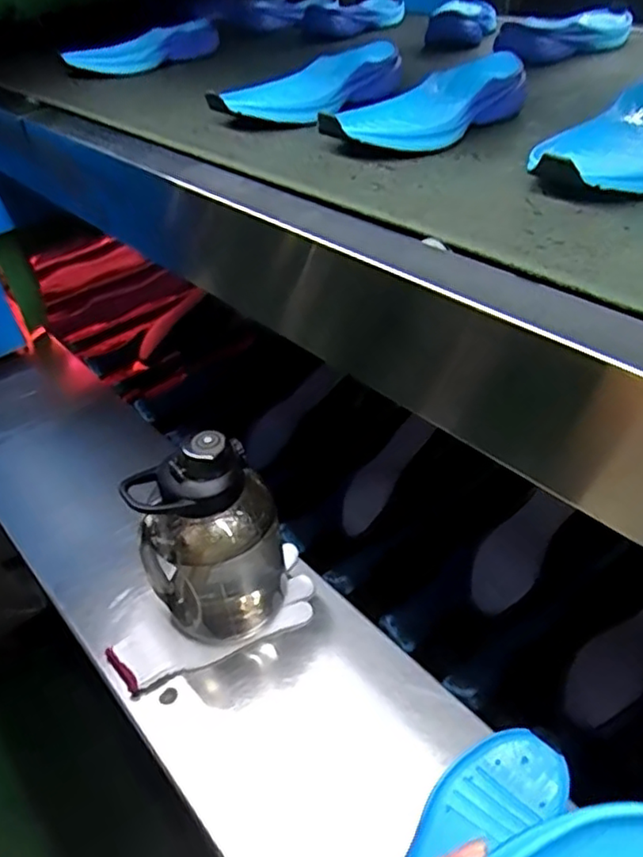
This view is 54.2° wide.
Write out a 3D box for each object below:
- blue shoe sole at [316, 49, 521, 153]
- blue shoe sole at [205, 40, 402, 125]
[{"bbox_3d":[0.098,-0.301,0.588,0.229,0.045,0.093,-34,49,-30],"label":"blue shoe sole"},{"bbox_3d":[-0.007,-0.371,0.677,0.086,0.037,0.240,30,51,33],"label":"blue shoe sole"}]

